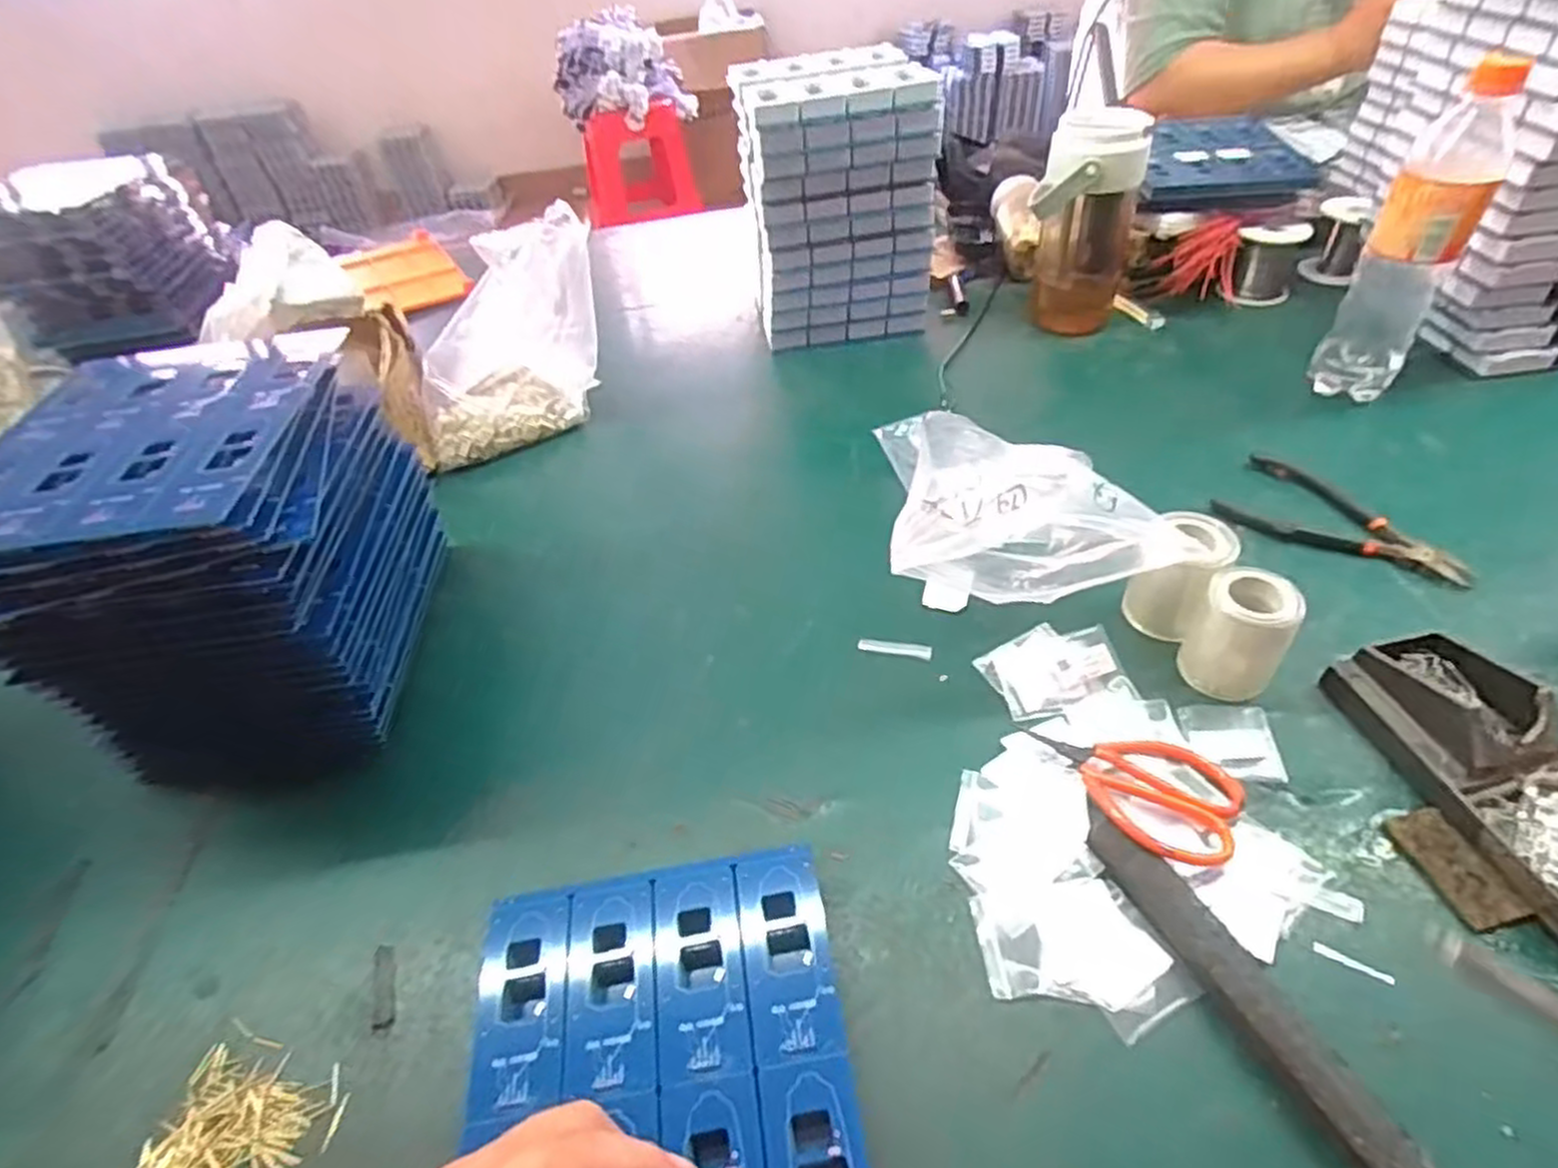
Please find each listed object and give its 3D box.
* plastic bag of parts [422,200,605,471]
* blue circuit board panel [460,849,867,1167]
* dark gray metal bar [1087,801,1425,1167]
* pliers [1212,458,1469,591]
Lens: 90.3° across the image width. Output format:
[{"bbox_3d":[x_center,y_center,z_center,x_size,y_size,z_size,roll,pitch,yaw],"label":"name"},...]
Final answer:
[{"bbox_3d":[-0.246,-0.213,0.690,0.179,0.174,0.089,-28,47,-20],"label":"plastic bag of parts"},{"bbox_3d":[-0.050,0.215,0.325,0.162,0.010,0.189,-9,44,-1],"label":"blue circuit board panel"},{"bbox_3d":[0.214,0.197,0.317,0.021,0.018,0.242,-21,45,-13],"label":"dark gray metal bar"},{"bbox_3d":[0.398,-0.050,0.549,0.152,0.011,0.082,21,51,27],"label":"pliers"}]

